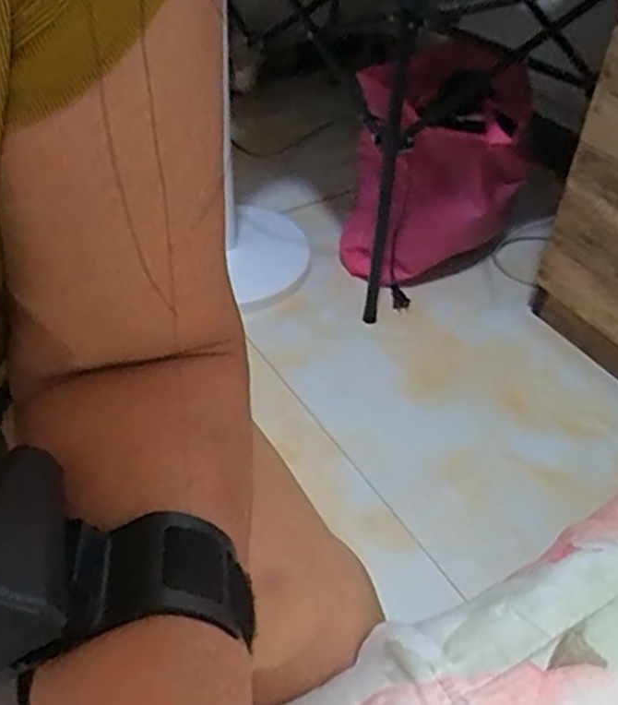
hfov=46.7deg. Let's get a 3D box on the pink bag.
[{"bbox_3d":[0.211,-0.290,1.132,0.299,0.338,0.202,-11,44,-13],"label":"pink bag"}]

